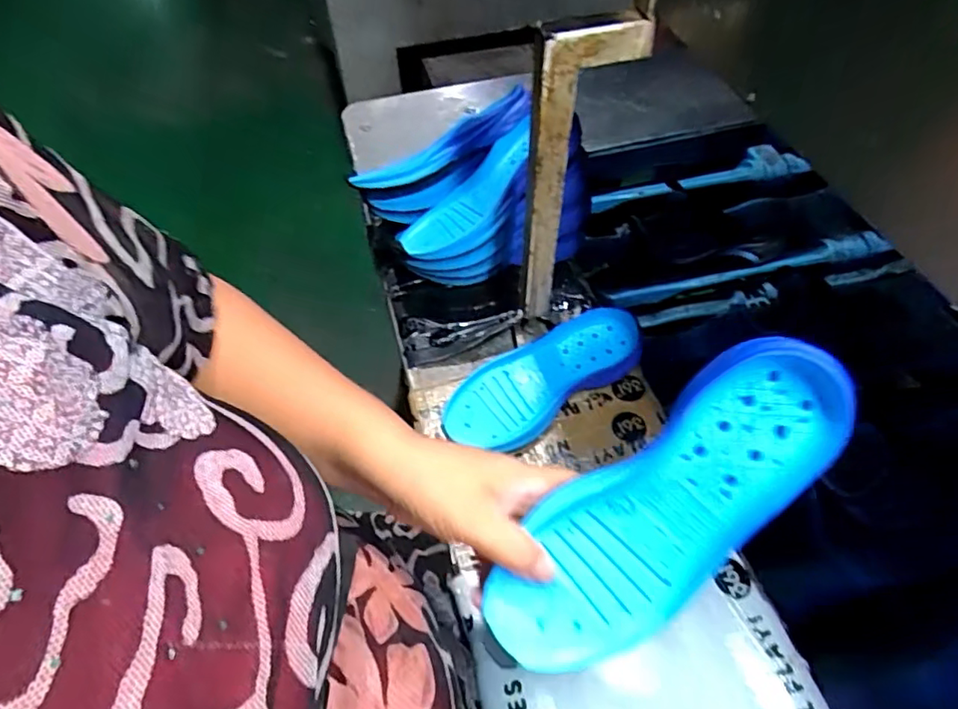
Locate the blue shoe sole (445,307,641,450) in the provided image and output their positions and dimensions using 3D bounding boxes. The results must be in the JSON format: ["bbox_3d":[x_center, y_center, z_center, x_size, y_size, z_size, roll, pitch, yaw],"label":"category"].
[{"bbox_3d":[0.066,0.018,0.586,0.220,0.038,0.087,-28,56,-21],"label":"blue shoe sole"}]

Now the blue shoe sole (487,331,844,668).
[{"bbox_3d":[0.100,0.091,0.319,0.234,0.033,0.087,-44,76,6],"label":"blue shoe sole"}]

